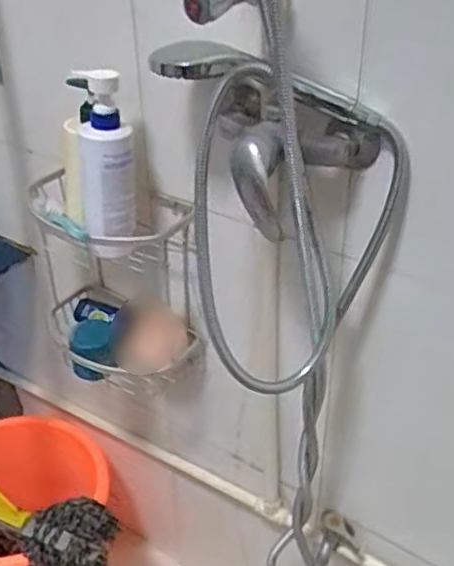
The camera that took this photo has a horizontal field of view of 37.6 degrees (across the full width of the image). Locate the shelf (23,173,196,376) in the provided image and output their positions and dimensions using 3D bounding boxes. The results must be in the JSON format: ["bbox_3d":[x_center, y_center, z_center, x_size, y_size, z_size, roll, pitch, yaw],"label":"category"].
[{"bbox_3d":[-0.173,-0.011,0.956,0.165,0.252,0.268,-24,41,-30],"label":"shelf"}]

